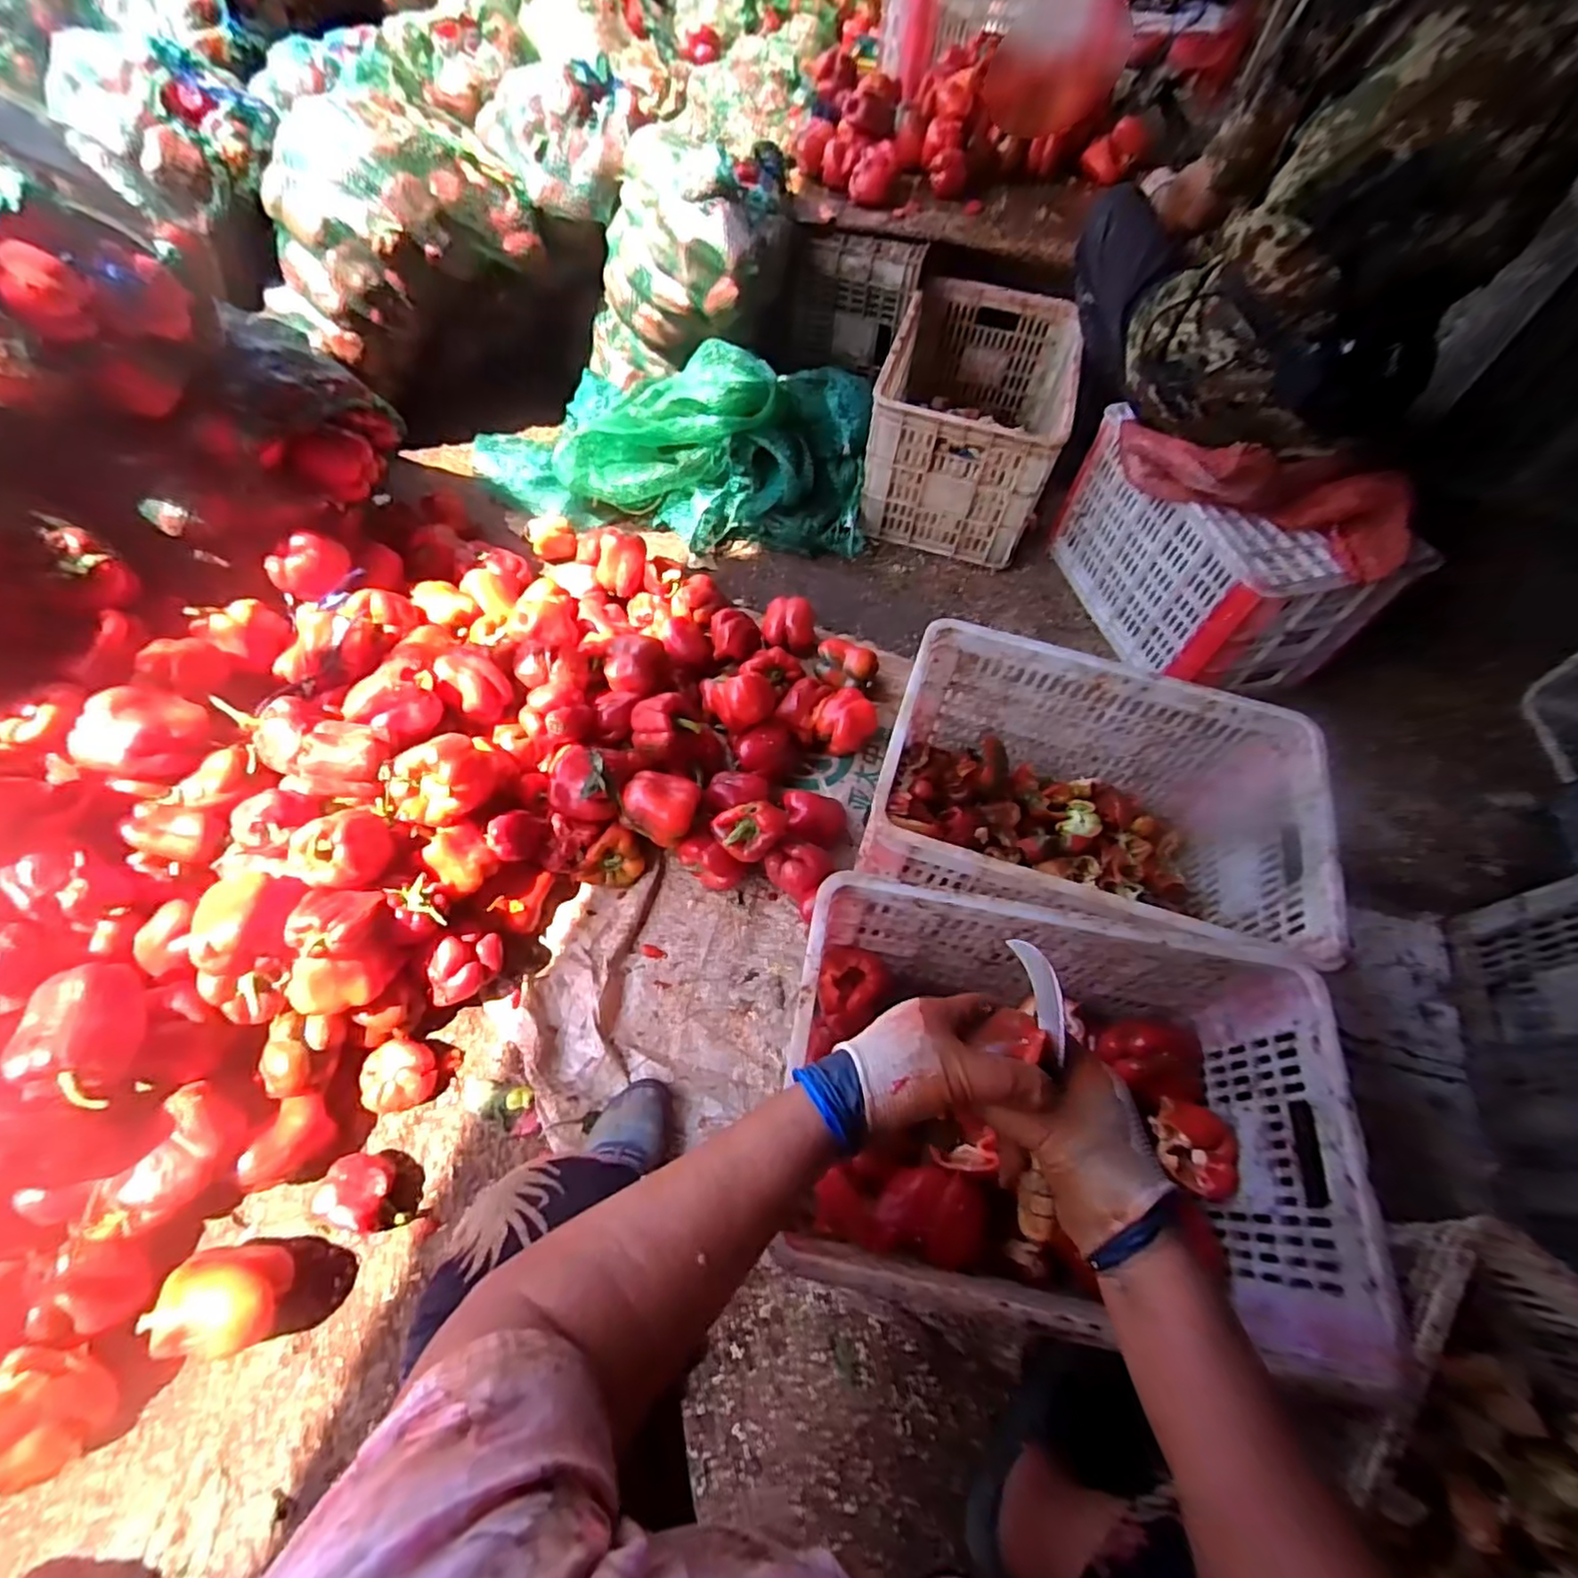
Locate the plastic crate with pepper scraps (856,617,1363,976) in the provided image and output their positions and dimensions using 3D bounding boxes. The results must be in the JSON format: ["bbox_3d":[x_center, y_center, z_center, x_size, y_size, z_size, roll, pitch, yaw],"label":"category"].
[{"bbox_3d":[0.378,0.045,0.901,0.511,0.285,0.356,16,60,5],"label":"plastic crate with pepper scraps"}]

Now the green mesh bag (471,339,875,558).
[{"bbox_3d":[-0.235,-0.714,1.338,0.785,0.242,0.364,5,59,-1],"label":"green mesh bag"}]

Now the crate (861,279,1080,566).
[{"bbox_3d":[0.377,-0.775,1.396,0.341,0.278,0.525,16,60,5],"label":"crate"}]

